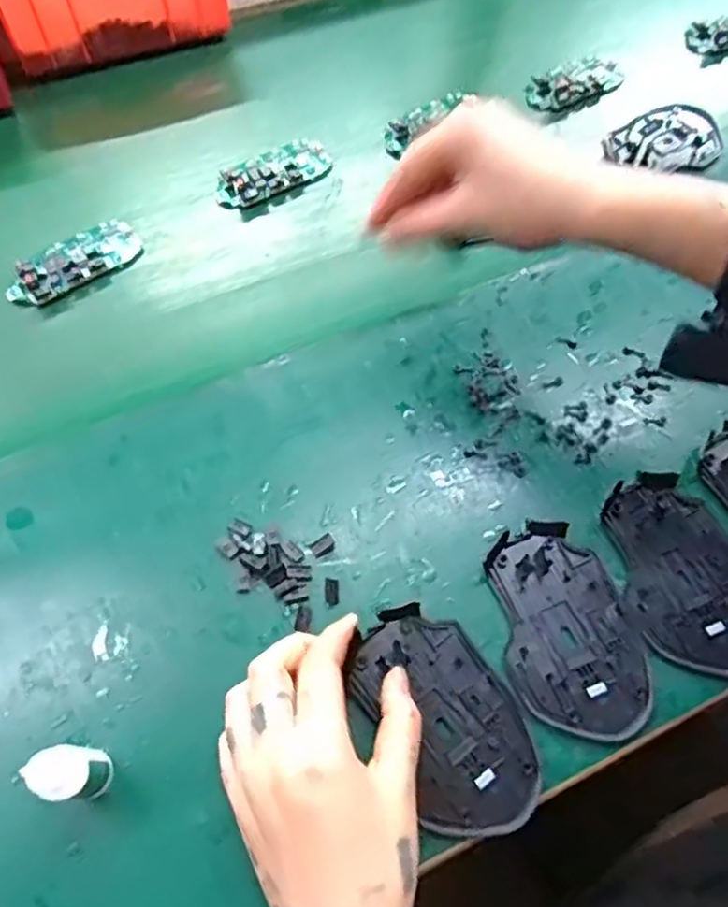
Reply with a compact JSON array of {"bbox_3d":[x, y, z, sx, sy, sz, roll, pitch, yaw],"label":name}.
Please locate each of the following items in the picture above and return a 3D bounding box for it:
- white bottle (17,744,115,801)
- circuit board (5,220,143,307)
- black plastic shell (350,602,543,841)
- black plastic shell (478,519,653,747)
[{"bbox_3d":[-0.133,0.146,0.302,0.020,0.058,0.021,7,63,1],"label":"white bottle"},{"bbox_3d":[-0.212,-0.141,0.485,0.098,0.015,0.045,-37,70,-18],"label":"circuit board"},{"bbox_3d":[0.042,0.135,0.338,0.067,0.012,0.114,-26,67,-14],"label":"black plastic shell"},{"bbox_3d":[0.111,0.095,0.363,0.073,0.009,0.114,-12,65,-8],"label":"black plastic shell"}]

